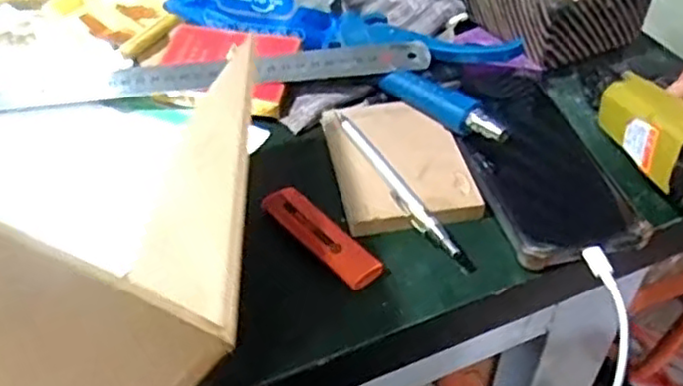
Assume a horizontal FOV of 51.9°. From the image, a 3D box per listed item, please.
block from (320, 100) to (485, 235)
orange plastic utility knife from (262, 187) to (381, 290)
[{"bbox_3d":[0.034,-0.024,0.443,0.078,0.011,0.113,-8,44,-8],"label":"block"},{"bbox_3d":[-0.012,0.024,0.399,0.023,0.009,0.084,-33,52,-29],"label":"orange plastic utility knife"}]

